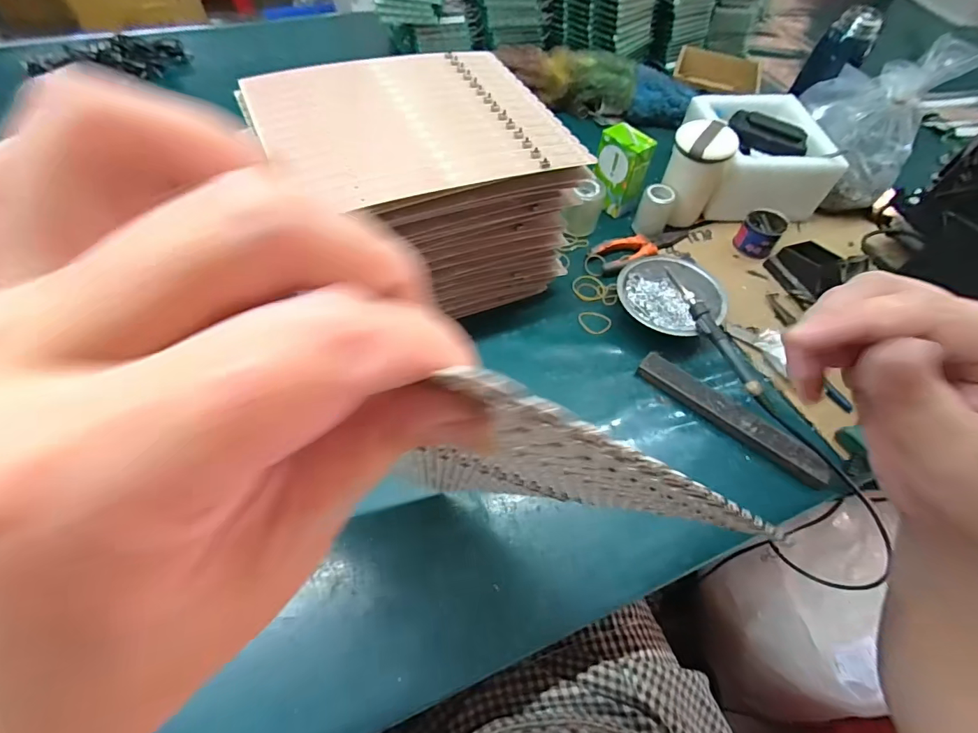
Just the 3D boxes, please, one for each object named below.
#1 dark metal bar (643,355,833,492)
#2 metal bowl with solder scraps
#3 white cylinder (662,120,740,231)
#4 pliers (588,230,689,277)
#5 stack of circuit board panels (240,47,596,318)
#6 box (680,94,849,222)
[{"bbox_3d":[0.258,0.053,0.483,0.205,0.031,0.028,39,63,19],"label":"dark metal bar"},{"bbox_3d":[0.224,-0.088,0.559,0.126,0.044,0.119,2,57,-3],"label":"metal bowl with solder scraps"},{"bbox_3d":[0.276,-0.260,0.616,0.075,0.120,0.070,26,59,12],"label":"white cylinder"},{"bbox_3d":[0.219,-0.169,0.628,0.161,0.023,0.057,-22,62,-17],"label":"pliers"},{"bbox_3d":[-0.088,-0.195,0.515,0.294,0.192,0.241,-21,61,-16],"label":"stack of circuit board panels"},{"bbox_3d":[0.386,-0.310,0.654,0.150,0.099,0.185,-1,58,-5],"label":"box"}]

